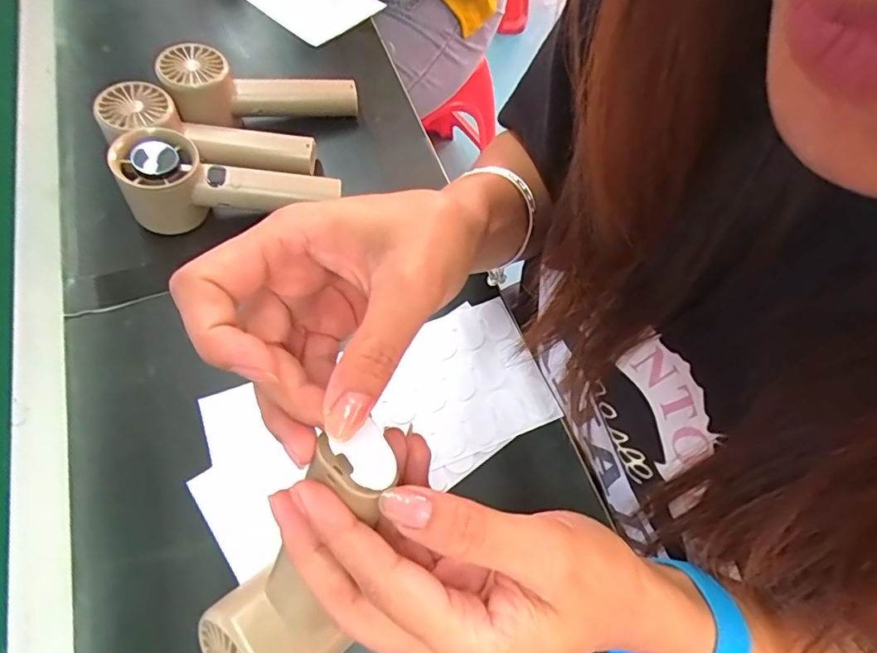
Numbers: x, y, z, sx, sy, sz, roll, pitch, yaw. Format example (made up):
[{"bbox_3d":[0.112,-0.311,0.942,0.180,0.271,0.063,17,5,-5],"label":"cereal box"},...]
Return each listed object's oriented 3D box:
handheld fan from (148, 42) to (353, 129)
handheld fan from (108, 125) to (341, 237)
[{"bbox_3d":[-0.153,-0.206,0.448,0.161,0.046,0.055,-4,61,-23],"label":"handheld fan"},{"bbox_3d":[-0.157,-0.115,0.397,0.151,0.073,0.058,-9,66,-4],"label":"handheld fan"}]

